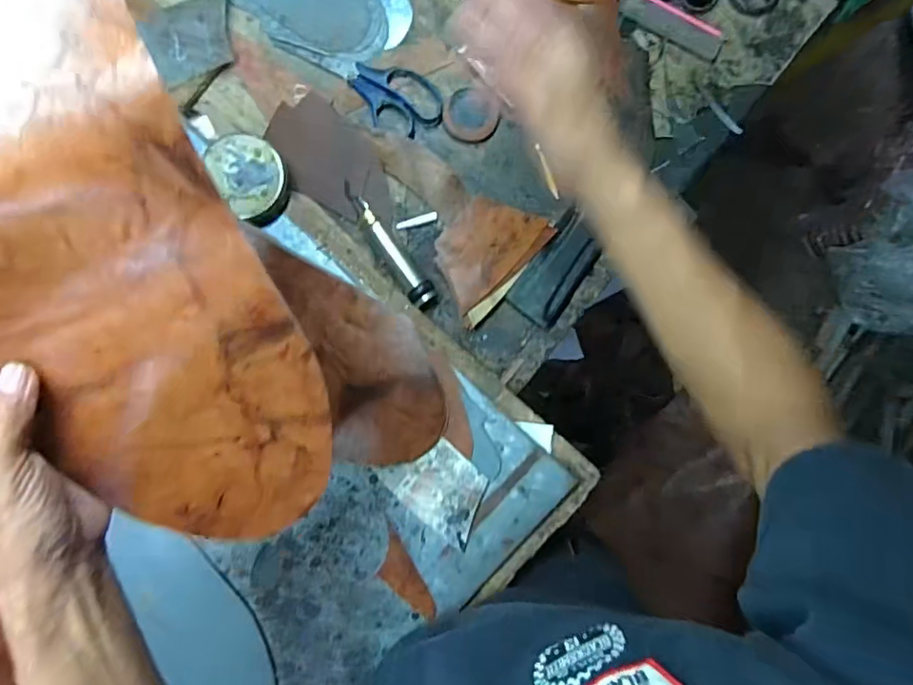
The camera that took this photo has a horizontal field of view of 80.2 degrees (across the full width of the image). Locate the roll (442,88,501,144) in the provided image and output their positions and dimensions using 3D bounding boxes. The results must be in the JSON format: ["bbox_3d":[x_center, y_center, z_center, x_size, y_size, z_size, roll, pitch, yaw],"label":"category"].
[{"bbox_3d":[0.016,-0.229,0.547,0.056,0.014,0.055,0,94,-6],"label":"roll"}]

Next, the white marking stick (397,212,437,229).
[{"bbox_3d":[-0.040,-0.122,0.546,0.041,0.004,0.008,-16,96,-5],"label":"white marking stick"}]

